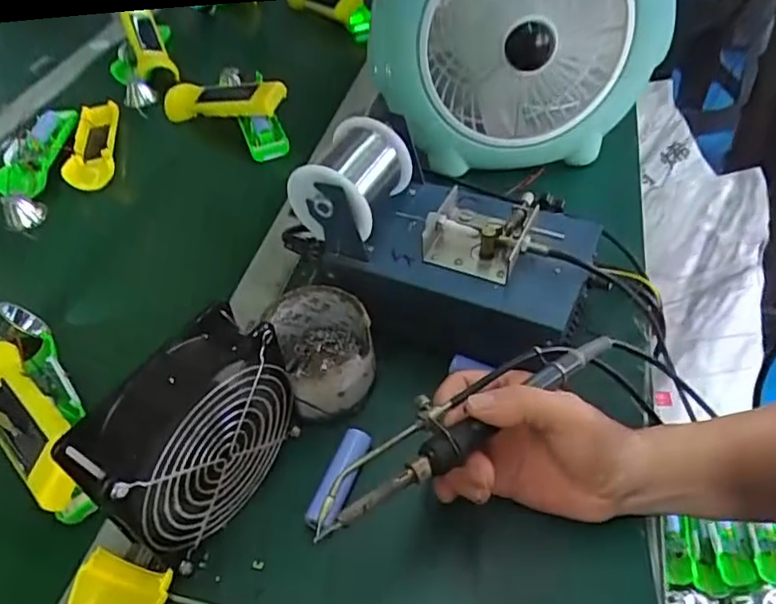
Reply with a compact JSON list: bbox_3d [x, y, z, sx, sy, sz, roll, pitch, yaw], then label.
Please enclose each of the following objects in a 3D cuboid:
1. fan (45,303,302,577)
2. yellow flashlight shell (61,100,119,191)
[{"bbox_3d":[-0.110,0.083,0.349,0.048,0.121,0.118,22,53,25],"label":"fan"},{"bbox_3d":[-0.333,-0.178,0.682,0.056,0.021,0.166,-16,47,-9],"label":"yellow flashlight shell"}]

